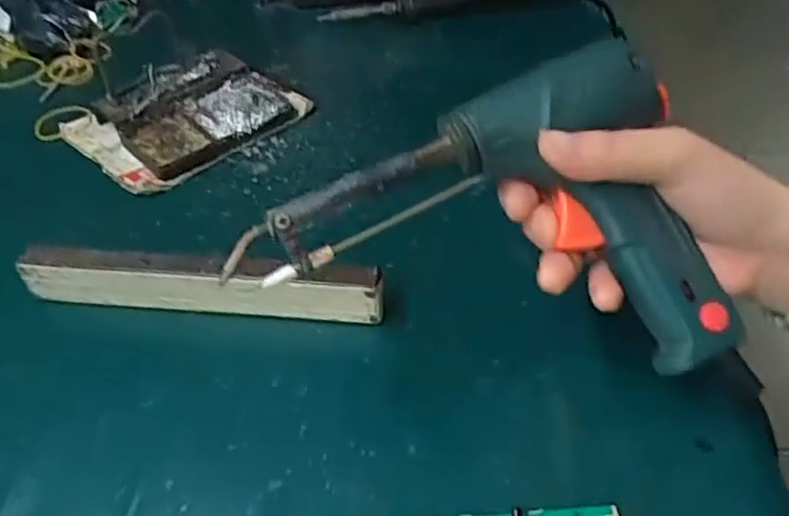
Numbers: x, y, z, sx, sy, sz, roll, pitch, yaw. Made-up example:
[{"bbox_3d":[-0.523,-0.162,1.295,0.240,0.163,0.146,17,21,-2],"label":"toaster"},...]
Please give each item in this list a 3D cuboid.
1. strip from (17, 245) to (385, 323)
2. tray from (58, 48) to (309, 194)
[{"bbox_3d":[-0.102,0.014,0.385,0.193,0.032,0.016,3,40,7],"label":"strip"},{"bbox_3d":[-0.147,-0.106,0.515,0.143,0.029,0.106,-31,47,-30],"label":"tray"}]

